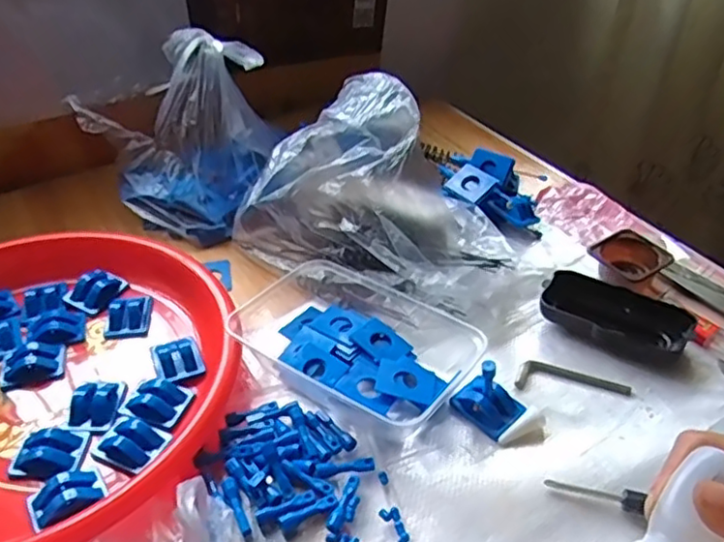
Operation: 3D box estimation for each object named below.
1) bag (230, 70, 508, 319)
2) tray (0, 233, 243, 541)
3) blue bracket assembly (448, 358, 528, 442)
[{"bbox_3d":[0.014,-0.071,0.551,0.227,0.136,0.135,16,42,21],"label":"bag"},{"bbox_3d":[-0.237,0.076,0.454,0.270,0.042,0.281,-1,39,1],"label":"tray"},{"bbox_3d":[0.087,0.080,0.438,0.031,0.043,0.041,-30,47,-31],"label":"blue bracket assembly"}]

